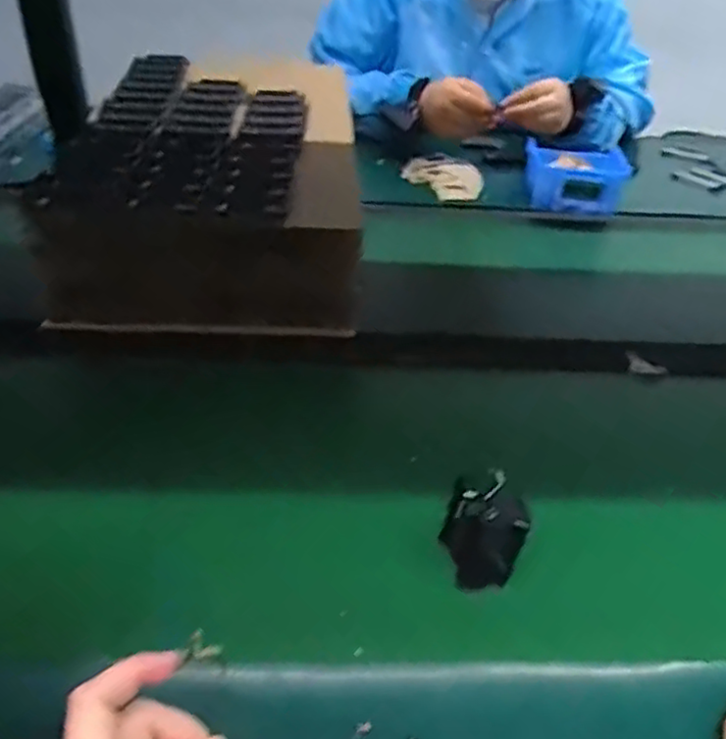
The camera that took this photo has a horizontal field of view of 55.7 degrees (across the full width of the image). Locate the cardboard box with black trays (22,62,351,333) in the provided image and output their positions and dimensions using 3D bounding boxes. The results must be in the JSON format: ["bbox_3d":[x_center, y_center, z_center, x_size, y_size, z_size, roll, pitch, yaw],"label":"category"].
[{"bbox_3d":[-0.162,-0.198,0.783,0.309,0.178,0.389,1,38,-4],"label":"cardboard box with black trays"}]

